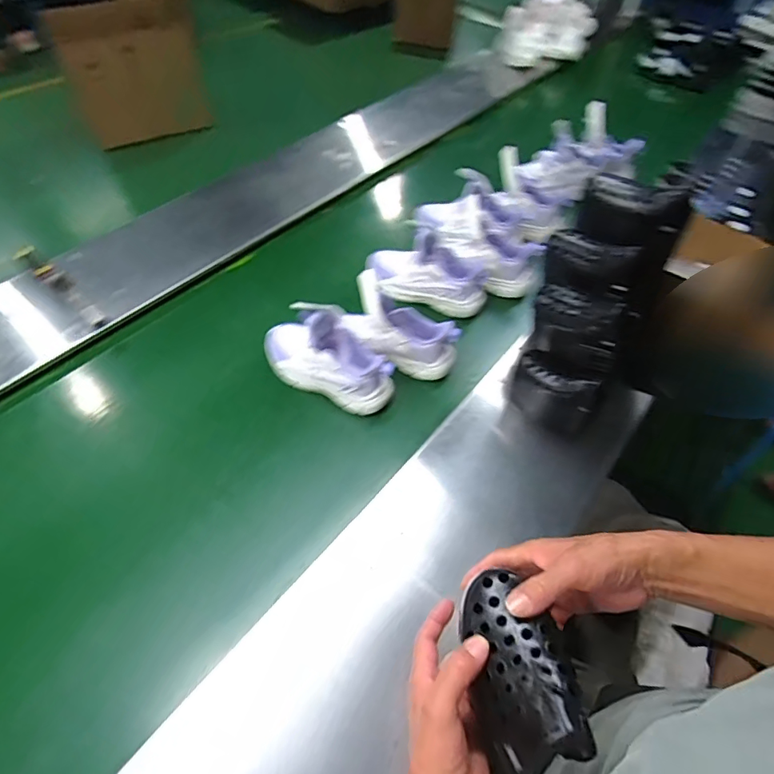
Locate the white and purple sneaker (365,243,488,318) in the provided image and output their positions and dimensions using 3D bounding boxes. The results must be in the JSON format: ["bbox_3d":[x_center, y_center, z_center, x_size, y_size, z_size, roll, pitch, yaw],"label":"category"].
[{"bbox_3d":[0.077,-0.225,0.930,0.241,0.093,0.088,15,54,9],"label":"white and purple sneaker"}]

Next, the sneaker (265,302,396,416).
[{"bbox_3d":[-0.101,-0.058,0.775,0.238,0.137,0.092,22,55,13],"label":"sneaker"}]

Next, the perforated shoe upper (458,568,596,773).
[{"bbox_3d":[0.102,0.217,0.364,0.077,0.064,0.135,-24,23,5],"label":"perforated shoe upper"}]

